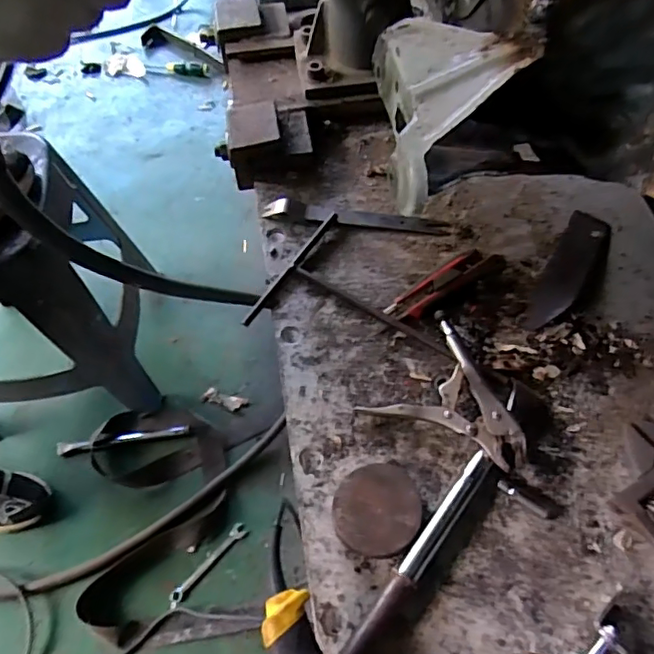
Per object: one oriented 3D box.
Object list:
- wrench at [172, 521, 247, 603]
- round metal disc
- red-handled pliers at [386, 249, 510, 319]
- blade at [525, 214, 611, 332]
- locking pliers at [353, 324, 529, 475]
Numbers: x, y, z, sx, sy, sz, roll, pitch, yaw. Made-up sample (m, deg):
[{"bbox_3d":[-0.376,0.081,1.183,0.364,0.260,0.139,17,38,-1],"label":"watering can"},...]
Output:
[{"bbox_3d":[-0.213,0.422,1.025,0.026,0.010,0.167,39,69,22],"label":"wrench"},{"bbox_3d":[0.047,0.173,0.538,0.078,0.027,0.081,-1,60,2],"label":"round metal disc"},{"bbox_3d":[0.136,-0.049,0.660,0.141,0.030,0.042,-30,63,-14],"label":"red-handled pliers"},{"bbox_3d":[0.293,-0.070,0.679,0.055,0.014,0.195,26,64,16],"label":"blade"},{"bbox_3d":[0.134,0.084,0.579,0.144,0.036,0.120,39,69,22],"label":"locking pliers"}]

